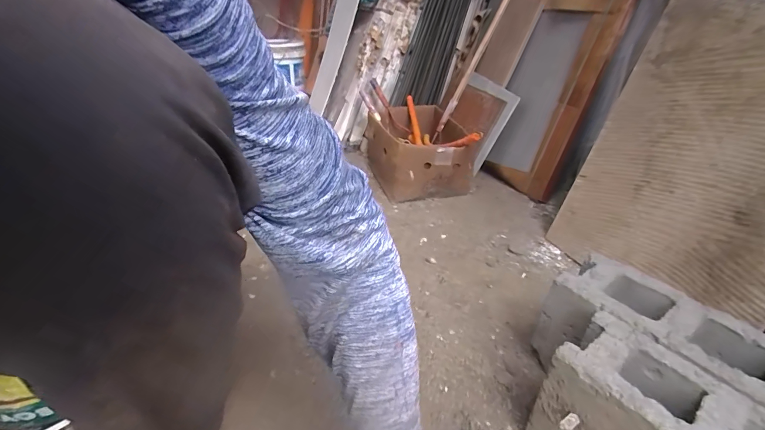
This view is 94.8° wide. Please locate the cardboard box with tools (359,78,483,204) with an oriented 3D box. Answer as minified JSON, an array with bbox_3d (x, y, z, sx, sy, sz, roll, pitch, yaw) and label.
[{"bbox_3d":[0.111,-0.220,1.197,0.279,0.243,0.416,-7,31,-12],"label":"cardboard box with tools"}]

